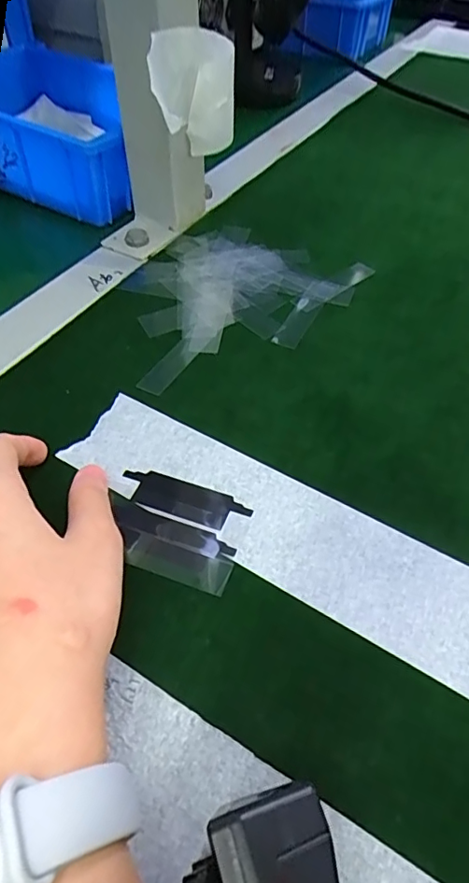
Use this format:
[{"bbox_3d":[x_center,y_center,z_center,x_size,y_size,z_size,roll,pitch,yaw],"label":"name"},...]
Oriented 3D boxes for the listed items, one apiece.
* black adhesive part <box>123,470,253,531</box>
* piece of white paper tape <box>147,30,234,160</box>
[{"bbox_3d":[-0.024,0.026,0.244,0.061,0.004,0.019,17,53,14],"label":"black adhesive part"},{"bbox_3d":[-0.025,-0.214,0.329,0.048,0.067,0.043,0,51,0],"label":"piece of white paper tape"}]

